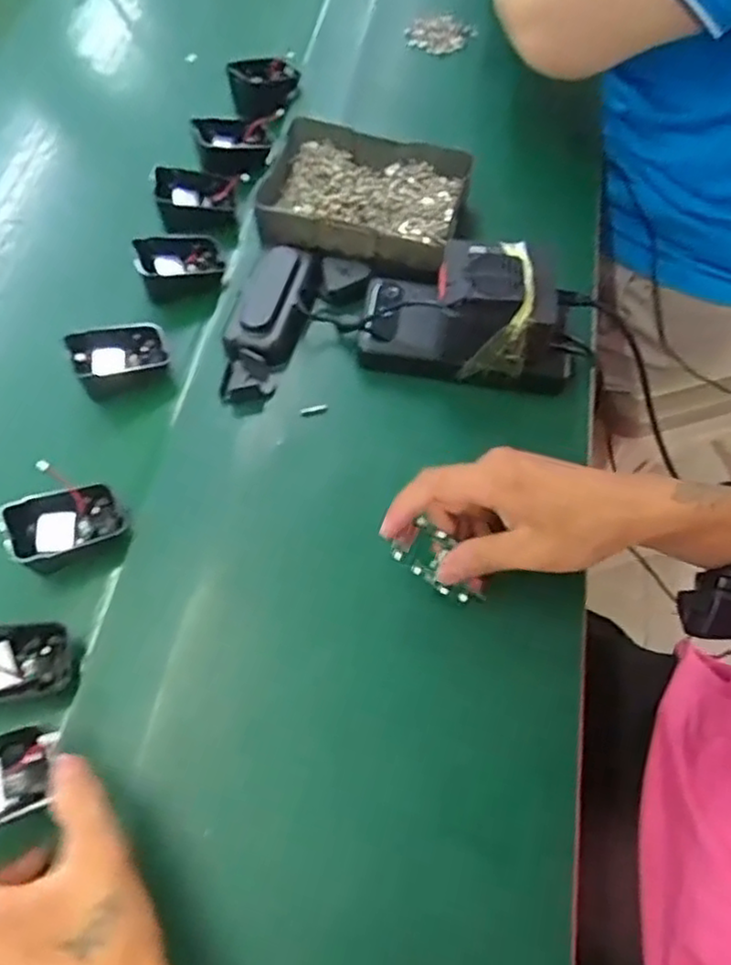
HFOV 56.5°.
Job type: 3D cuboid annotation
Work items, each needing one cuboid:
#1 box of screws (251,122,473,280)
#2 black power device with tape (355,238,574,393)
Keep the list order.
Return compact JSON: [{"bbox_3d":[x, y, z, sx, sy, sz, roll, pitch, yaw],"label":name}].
[{"bbox_3d":[0.001,-0.236,0.562,0.162,0.042,0.130,13,64,9],"label":"box of screws"},{"bbox_3d":[0.074,-0.126,0.488,0.158,0.077,0.078,7,63,6],"label":"black power device with tape"}]

